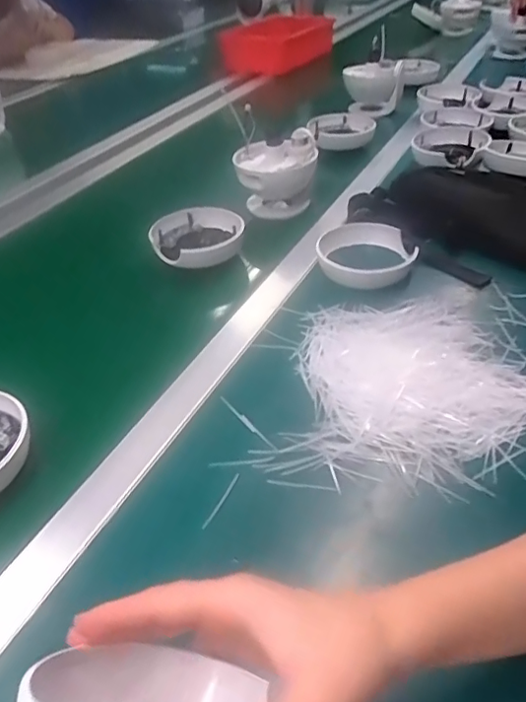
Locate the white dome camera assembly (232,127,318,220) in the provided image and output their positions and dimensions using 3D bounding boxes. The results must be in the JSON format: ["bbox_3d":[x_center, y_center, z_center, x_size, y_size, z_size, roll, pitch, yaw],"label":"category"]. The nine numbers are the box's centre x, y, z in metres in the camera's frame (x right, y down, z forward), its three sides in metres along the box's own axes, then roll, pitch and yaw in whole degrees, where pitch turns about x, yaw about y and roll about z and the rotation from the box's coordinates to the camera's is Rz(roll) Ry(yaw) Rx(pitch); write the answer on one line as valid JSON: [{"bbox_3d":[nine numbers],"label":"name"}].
[{"bbox_3d":[0.021,-0.250,0.809,0.110,0.111,0.099,1,39,5],"label":"white dome camera assembly"}]

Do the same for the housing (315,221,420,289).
[{"bbox_3d":[0.124,-0.121,0.683,0.122,0.028,0.120,7,40,12],"label":"housing"}]

